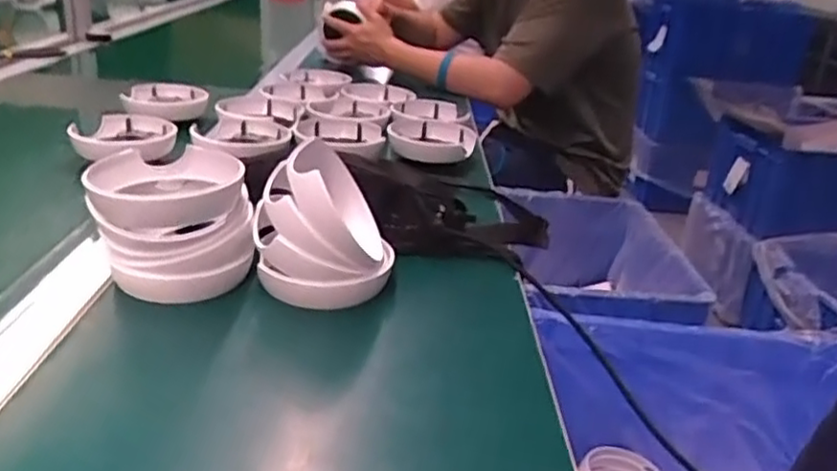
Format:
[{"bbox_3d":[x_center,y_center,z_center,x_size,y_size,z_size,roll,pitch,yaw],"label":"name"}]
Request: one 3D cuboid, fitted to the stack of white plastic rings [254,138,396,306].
[{"bbox_3d":[-0.077,-0.013,0.560,0.110,0.109,0.116,2,23,-4],"label":"stack of white plastic rings"}]

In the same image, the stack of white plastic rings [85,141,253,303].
[{"bbox_3d":[-0.203,-0.012,0.565,0.114,0.097,0.131,-5,25,-20],"label":"stack of white plastic rings"}]

